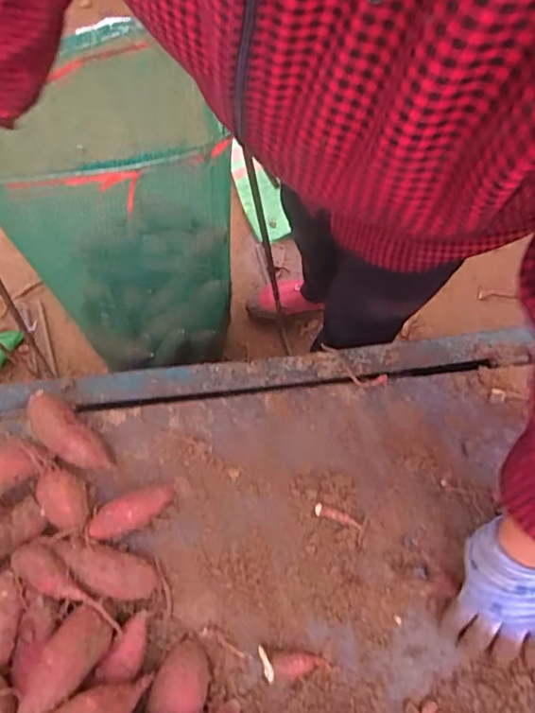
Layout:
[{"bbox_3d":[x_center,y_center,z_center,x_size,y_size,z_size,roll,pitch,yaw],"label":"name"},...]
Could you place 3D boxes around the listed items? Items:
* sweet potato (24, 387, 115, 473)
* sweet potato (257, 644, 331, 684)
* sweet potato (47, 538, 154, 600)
[{"bbox_3d":[-0.226,0.086,0.607,0.127,0.047,0.045,38,74,12],"label":"sweet potato"},{"bbox_3d":[0.025,0.313,0.544,0.070,0.021,0.029,8,70,2],"label":"sweet potato"},{"bbox_3d":[-0.169,0.219,0.564,0.111,0.048,0.042,20,71,6],"label":"sweet potato"}]

